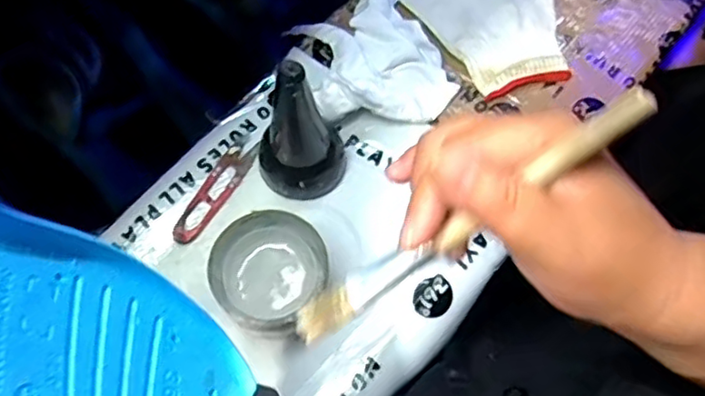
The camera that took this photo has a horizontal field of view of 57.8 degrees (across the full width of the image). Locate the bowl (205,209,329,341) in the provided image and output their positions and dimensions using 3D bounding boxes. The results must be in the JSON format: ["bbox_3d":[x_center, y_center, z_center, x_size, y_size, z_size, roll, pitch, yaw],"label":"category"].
[{"bbox_3d":[-0.060,0.055,0.462,0.076,0.052,0.079,0,68,-1],"label":"bowl"}]

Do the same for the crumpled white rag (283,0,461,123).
[{"bbox_3d":[0.007,-0.128,0.545,0.113,0.030,0.155,-28,71,-12],"label":"crumpled white rag"}]

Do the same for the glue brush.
[{"bbox_3d":[0.040,0.011,0.239,0.157,0.007,0.016,-36,70,17],"label":"glue brush"}]

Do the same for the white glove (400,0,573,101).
[{"bbox_3d":[0.125,-0.184,0.585,0.138,0.013,0.189,-33,72,-13],"label":"white glove"}]

